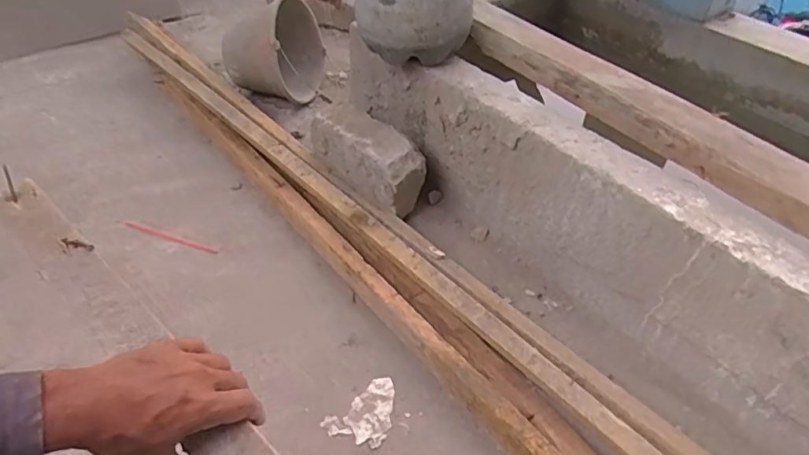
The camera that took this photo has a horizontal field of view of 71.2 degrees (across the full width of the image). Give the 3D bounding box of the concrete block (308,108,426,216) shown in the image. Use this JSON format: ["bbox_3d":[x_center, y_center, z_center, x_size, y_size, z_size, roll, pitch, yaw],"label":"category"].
[{"bbox_3d":[-0.083,-0.162,1.278,0.126,0.135,0.301,-27,50,-27],"label":"concrete block"}]

